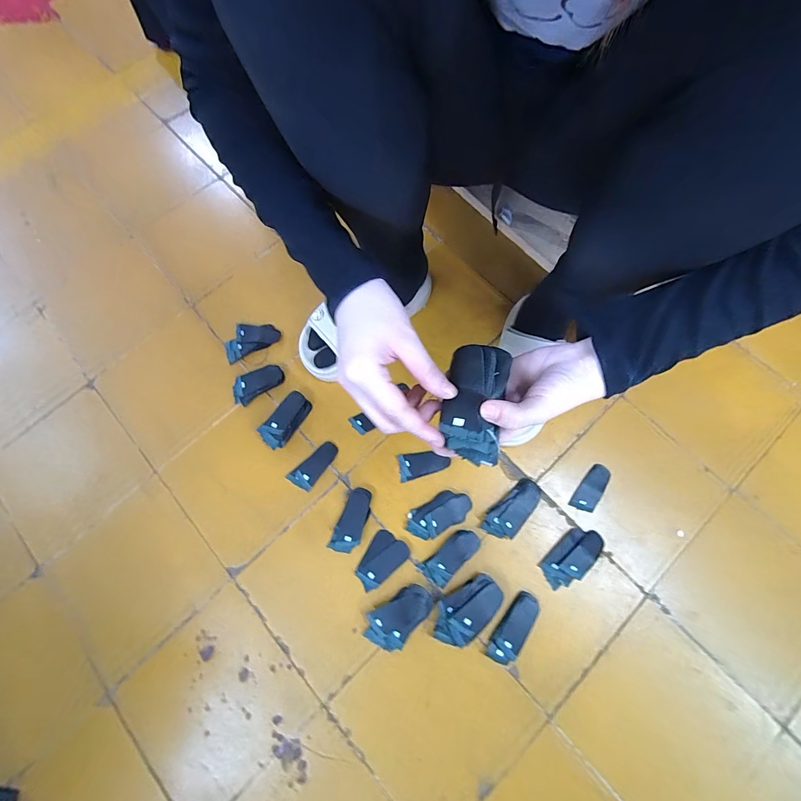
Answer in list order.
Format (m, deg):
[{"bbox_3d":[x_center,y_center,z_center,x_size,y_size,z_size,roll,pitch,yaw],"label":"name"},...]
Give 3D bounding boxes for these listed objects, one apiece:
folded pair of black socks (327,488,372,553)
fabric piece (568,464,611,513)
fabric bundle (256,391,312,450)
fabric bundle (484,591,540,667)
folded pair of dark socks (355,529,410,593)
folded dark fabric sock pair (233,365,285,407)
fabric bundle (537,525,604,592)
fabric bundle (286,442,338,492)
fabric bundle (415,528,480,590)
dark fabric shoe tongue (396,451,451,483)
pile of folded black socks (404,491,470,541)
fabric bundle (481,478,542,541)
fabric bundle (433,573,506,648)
[{"bbox_3d":[-0.068,0.171,0.528,0.040,0.013,0.090,22,76,8],"label":"folded pair of black socks"},{"bbox_3d":[0.279,0.127,0.541,0.033,0.004,0.073,31,77,10],"label":"fabric piece"},{"bbox_3d":[-0.177,0.030,0.572,0.042,0.025,0.088,31,77,10],"label":"fabric bundle"},{"bbox_3d":[0.149,0.298,0.484,0.036,0.009,0.092,32,78,11],"label":"fabric bundle"},{"bbox_3d":[-0.027,0.224,0.514,0.052,0.006,0.075,32,78,11],"label":"folded pair of dark socks"},{"bbox_3d":[-0.230,-0.029,0.595,0.085,0.013,0.044,-31,75,-7],"label":"folded dark fabric sock pair"},{"bbox_3d":[0.236,0.215,0.510,0.094,0.012,0.048,-43,77,-9],"label":"fabric bundle"},{"bbox_3d":[-0.131,0.096,0.561,0.039,0.005,0.080,35,78,11],"label":"fabric bundle"},{"bbox_3d":[0.069,0.214,0.510,0.085,0.011,0.040,-43,77,-10],"label":"fabric bundle"},{"bbox_3d":[0.035,0.095,0.554,0.075,0.004,0.038,-10,74,-1],"label":"dark fabric shoe tongue"},{"bbox_3d":[0.054,0.163,0.529,0.095,0.008,0.046,-28,75,-6],"label":"pile of folded black socks"},{"bbox_3d":[0.162,0.156,0.529,0.098,0.016,0.043,-42,77,-9],"label":"fabric bundle"},{"bbox_3d":[0.086,0.274,0.484,0.100,0.021,0.055,-44,77,-10],"label":"fabric bundle"}]

